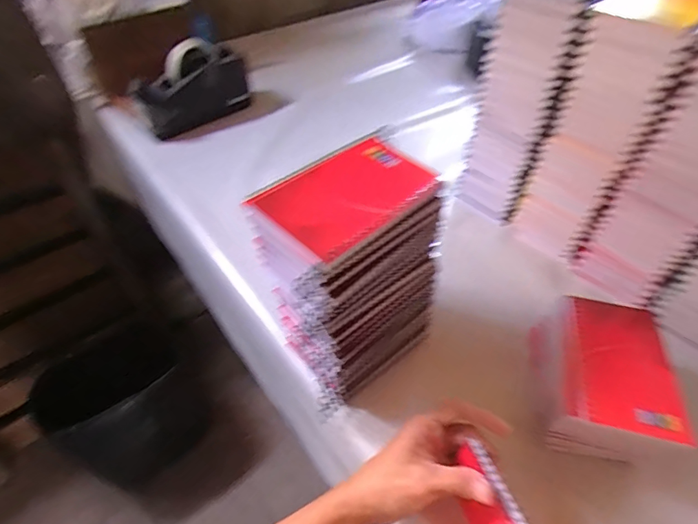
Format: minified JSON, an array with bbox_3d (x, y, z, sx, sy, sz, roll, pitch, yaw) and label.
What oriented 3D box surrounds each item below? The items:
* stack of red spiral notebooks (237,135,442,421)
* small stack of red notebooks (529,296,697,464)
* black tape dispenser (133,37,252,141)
[{"bbox_3d":[0.000,0.023,0.384,0.149,0.218,0.096,-33,55,-26],"label":"stack of red spiral notebooks"},{"bbox_3d":[0.231,0.109,0.395,0.097,0.080,0.134,11,49,11],"label":"small stack of red notebooks"},{"bbox_3d":[-0.270,-0.306,0.752,0.063,0.121,0.204,31,55,26],"label":"black tape dispenser"}]

